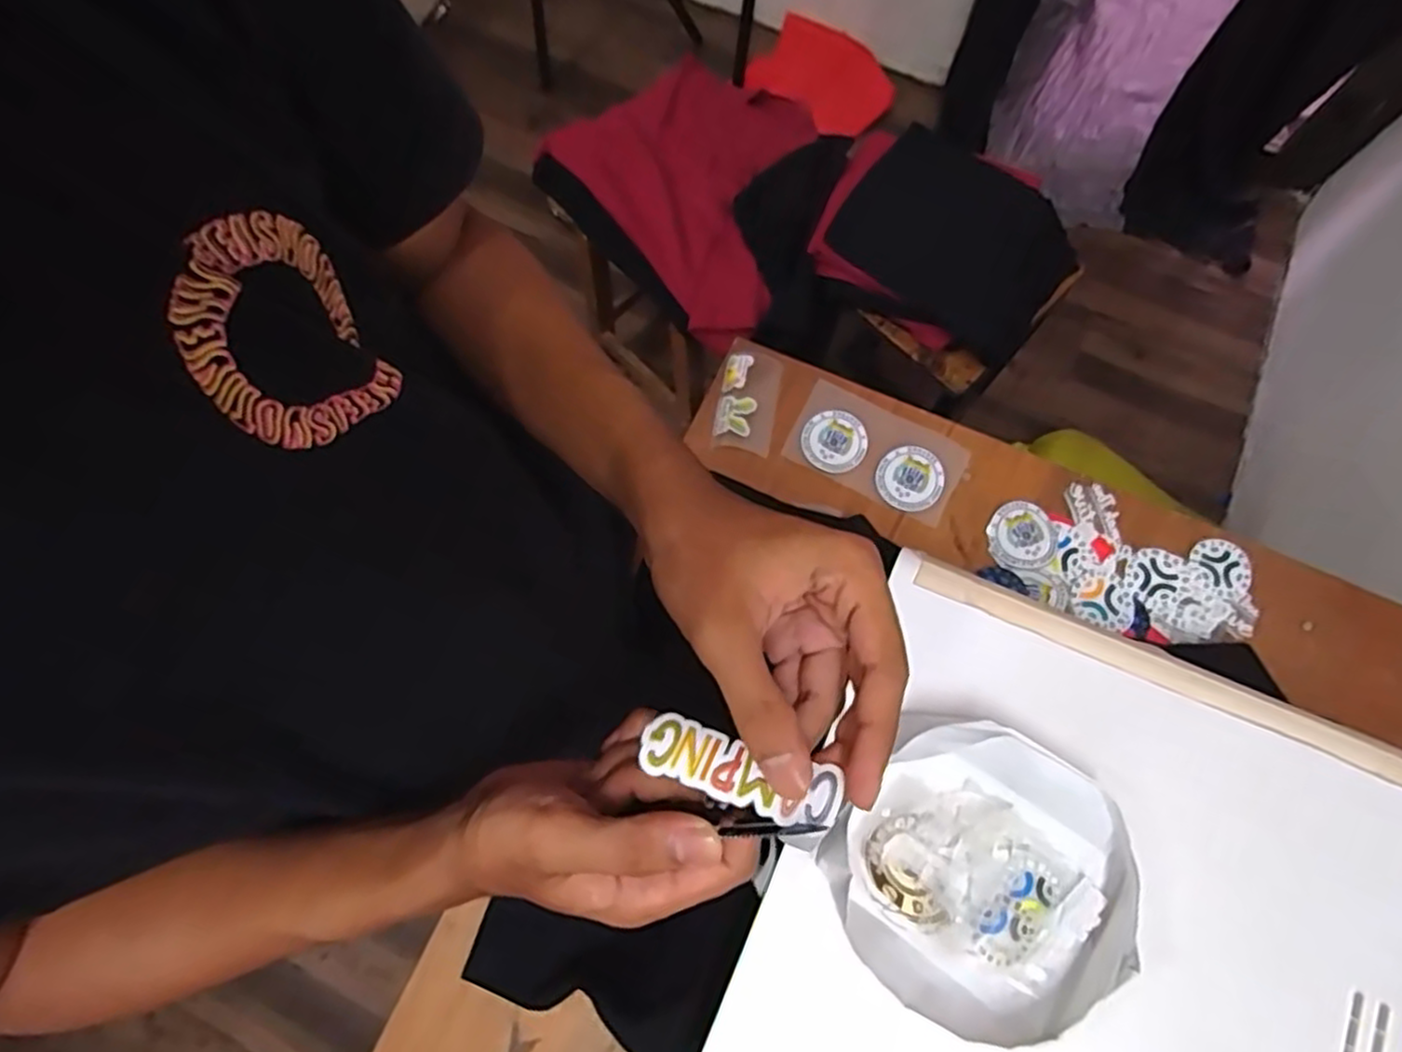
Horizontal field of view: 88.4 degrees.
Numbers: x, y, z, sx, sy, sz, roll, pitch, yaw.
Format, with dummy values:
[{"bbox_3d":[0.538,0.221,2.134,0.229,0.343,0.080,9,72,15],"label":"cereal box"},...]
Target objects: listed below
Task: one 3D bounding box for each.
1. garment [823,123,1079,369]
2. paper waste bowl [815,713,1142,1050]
[{"bbox_3d":[0.349,-0.385,0.985,0.296,0.037,0.197,37,119,-3],"label":"garment"},{"bbox_3d":[0.177,0.217,0.458,0.170,0.045,0.177,0,74,1],"label":"paper waste bowl"}]

